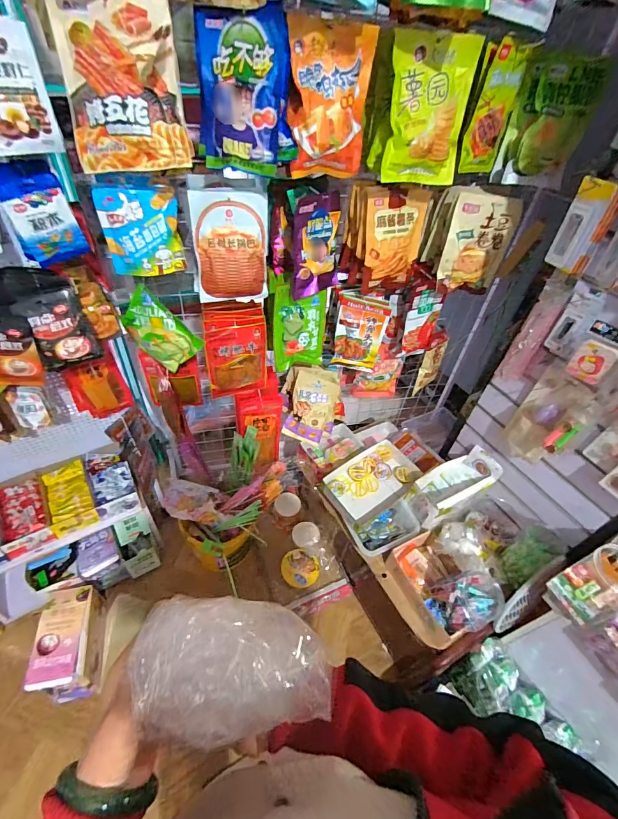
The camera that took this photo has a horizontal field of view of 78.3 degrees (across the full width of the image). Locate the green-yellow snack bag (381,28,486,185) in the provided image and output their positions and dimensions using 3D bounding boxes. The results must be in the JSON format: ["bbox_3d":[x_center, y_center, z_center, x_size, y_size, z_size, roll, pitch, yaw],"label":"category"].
[{"bbox_3d":[0.239,-0.584,0.754,0.175,0.224,0.056,-10,48,-17],"label":"green-yellow snack bag"}]

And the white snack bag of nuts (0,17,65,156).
[{"bbox_3d":[-0.479,-0.506,0.604,0.042,0.160,0.105,31,50,22],"label":"white snack bag of nuts"}]

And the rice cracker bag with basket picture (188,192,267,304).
[{"bbox_3d":[-0.171,-0.353,0.839,0.157,0.217,0.054,-8,47,-15],"label":"rice cracker bag with basket picture"}]

